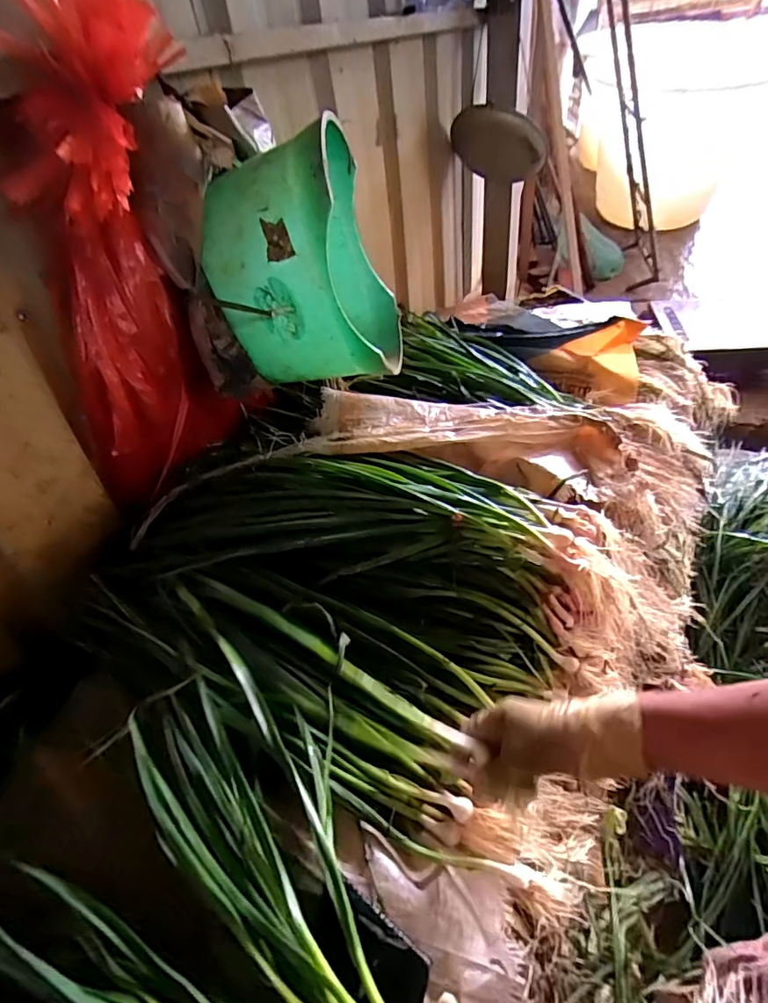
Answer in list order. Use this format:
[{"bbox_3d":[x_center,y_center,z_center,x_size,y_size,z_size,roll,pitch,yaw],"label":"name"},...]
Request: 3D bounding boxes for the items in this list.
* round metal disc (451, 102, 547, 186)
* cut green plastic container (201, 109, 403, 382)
[{"bbox_3d":[0.288,-0.898,1.304,0.236,0.207,0.032,21,85,10],"label":"round metal disc"},{"bbox_3d":[-0.092,-0.319,0.700,0.205,0.266,0.212,4,42,13],"label":"cut green plastic container"}]

